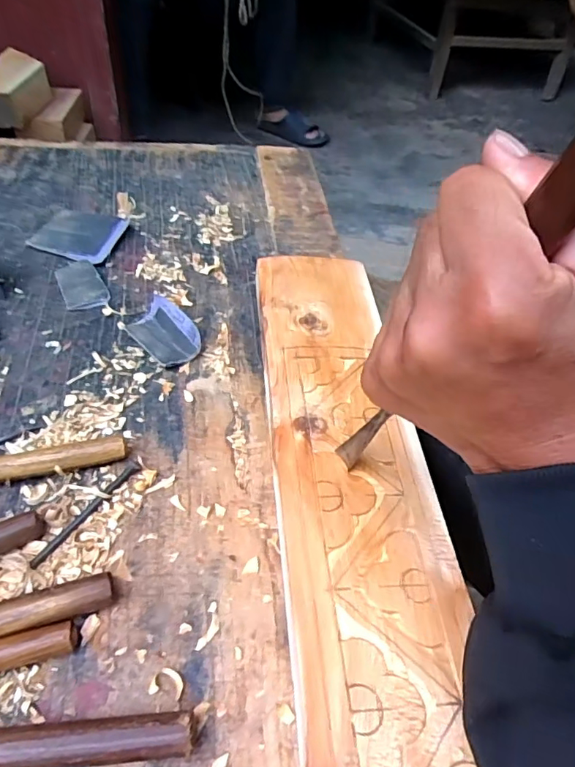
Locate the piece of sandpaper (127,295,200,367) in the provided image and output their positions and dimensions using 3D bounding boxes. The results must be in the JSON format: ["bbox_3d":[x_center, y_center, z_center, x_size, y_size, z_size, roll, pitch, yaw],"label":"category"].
[{"bbox_3d":[-0.100,-0.043,0.423,0.040,0.020,0.068,-31,58,-30],"label":"piece of sandpaper"}]

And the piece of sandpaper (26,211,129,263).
[{"bbox_3d":[-0.204,-0.149,0.518,0.079,0.006,0.080,13,47,5],"label":"piece of sandpaper"}]

